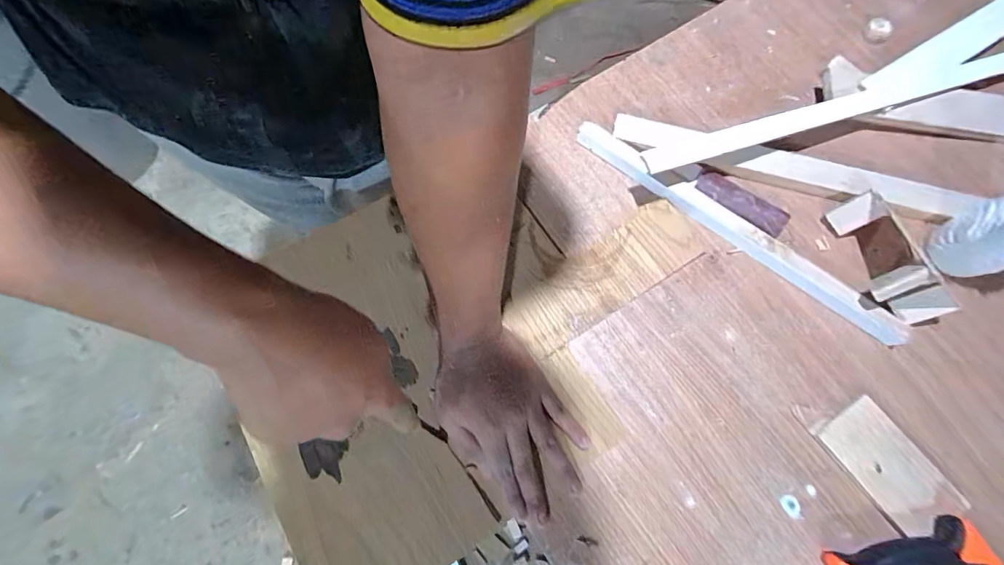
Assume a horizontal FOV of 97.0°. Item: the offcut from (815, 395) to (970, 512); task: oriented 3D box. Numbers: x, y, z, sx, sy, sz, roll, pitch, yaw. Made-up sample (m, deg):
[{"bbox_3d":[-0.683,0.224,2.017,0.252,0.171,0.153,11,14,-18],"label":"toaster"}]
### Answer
[{"bbox_3d":[0.354,0.166,0.406,0.064,0.008,0.109,-35,75,-10],"label":"offcut"}]

